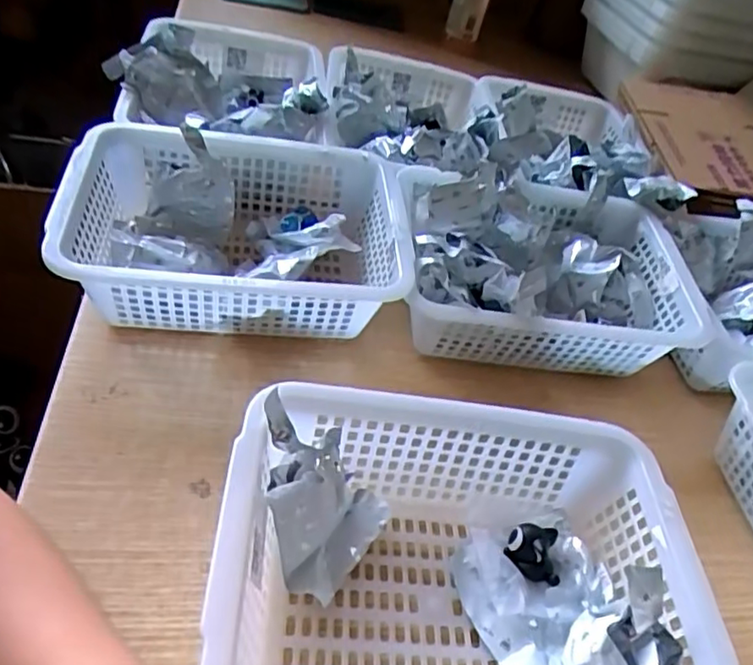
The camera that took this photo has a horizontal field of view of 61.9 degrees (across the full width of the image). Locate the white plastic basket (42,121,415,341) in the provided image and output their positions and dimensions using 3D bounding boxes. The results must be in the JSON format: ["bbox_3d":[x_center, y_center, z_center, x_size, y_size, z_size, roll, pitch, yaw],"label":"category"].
[{"bbox_3d":[-0.118,-0.078,0.533,0.267,0.091,0.206,5,44,-12],"label":"white plastic basket"}]

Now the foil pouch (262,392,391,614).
[{"bbox_3d":[-0.028,0.103,0.379,0.086,0.094,0.089,6,44,-12],"label":"foil pouch"}]

